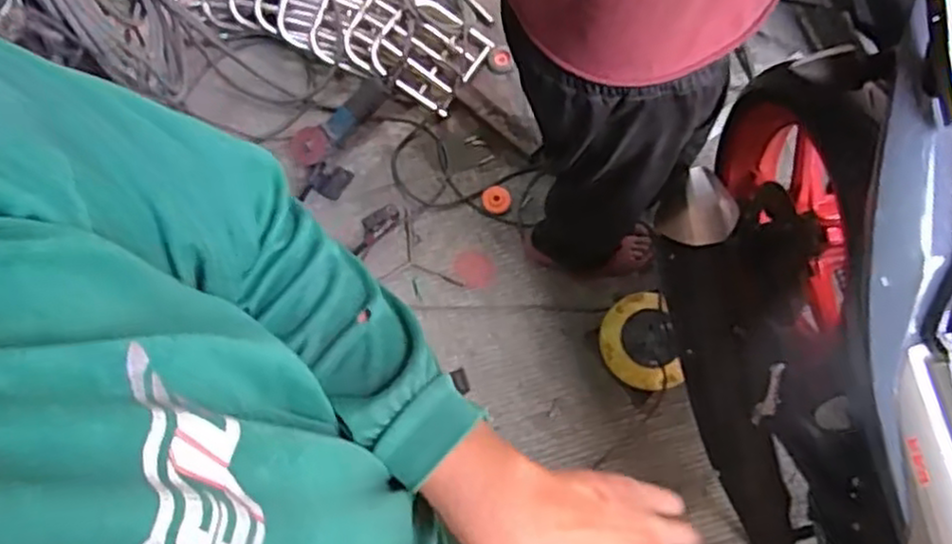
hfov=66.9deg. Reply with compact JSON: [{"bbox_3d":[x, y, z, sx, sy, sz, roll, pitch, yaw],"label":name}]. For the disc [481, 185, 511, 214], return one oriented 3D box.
[{"bbox_3d":[0.047,-0.167,1.665,0.065,0.015,0.064,42,78,14],"label":"disc"}]

